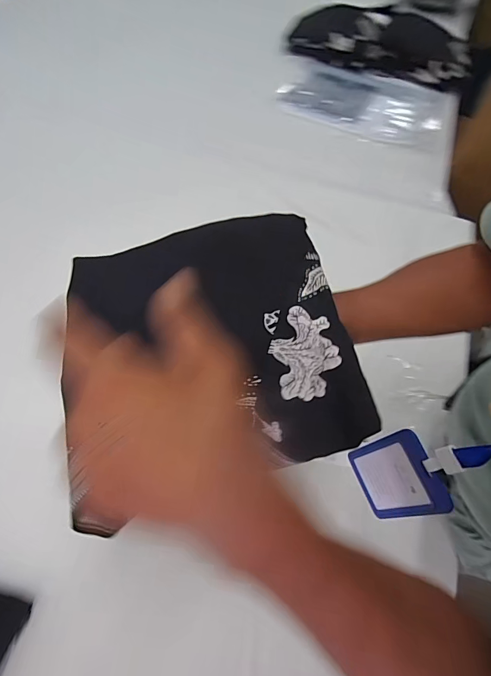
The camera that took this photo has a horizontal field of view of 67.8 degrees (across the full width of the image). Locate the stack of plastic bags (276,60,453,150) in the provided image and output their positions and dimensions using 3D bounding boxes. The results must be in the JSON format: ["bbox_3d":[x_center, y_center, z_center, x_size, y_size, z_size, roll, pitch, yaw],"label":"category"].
[{"bbox_3d":[0.322,-0.653,1.005,0.437,0.033,0.317,25,61,11],"label":"stack of plastic bags"}]

